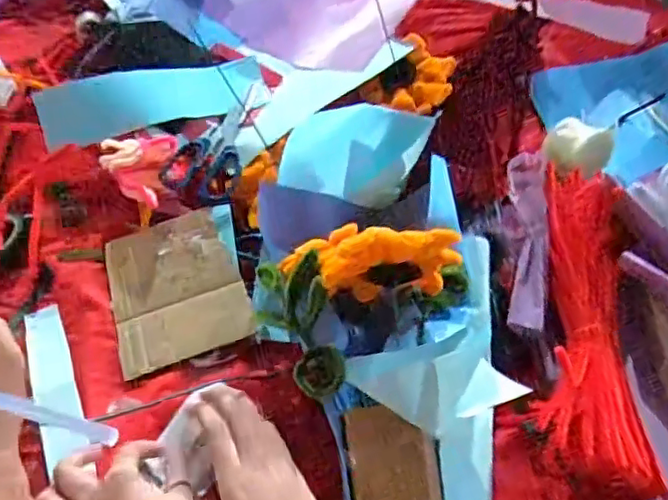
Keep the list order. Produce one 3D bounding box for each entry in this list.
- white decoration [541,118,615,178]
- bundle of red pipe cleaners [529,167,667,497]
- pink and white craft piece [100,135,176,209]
[{"bbox_3d":[0.252,-0.107,0.645,0.063,0.035,0.046,29,64,15],"label":"white decoration"},{"bbox_3d":[0.211,0.051,0.540,0.088,0.045,0.294,3,60,2],"label":"bundle of red pipe cleaners"},{"bbox_3d":[-0.205,-0.084,0.639,0.071,0.045,0.076,0,60,0],"label":"pink and white craft piece"}]

